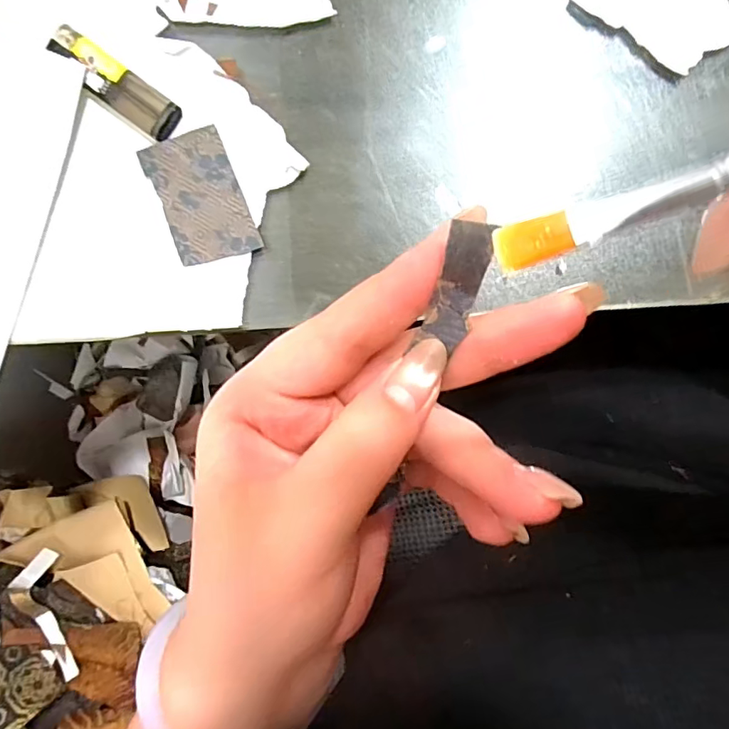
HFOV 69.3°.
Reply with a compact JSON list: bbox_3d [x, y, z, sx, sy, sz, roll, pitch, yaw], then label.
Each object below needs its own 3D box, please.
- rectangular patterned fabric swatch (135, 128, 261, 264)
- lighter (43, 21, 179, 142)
[{"bbox_3d":[-0.092,-0.093,0.296,0.045,0.004,0.072,-22,91,5],"label":"rectangular patterned fabric swatch"},{"bbox_3d":[-0.140,-0.156,0.292,0.081,0.009,0.022,36,95,2],"label":"lighter"}]

